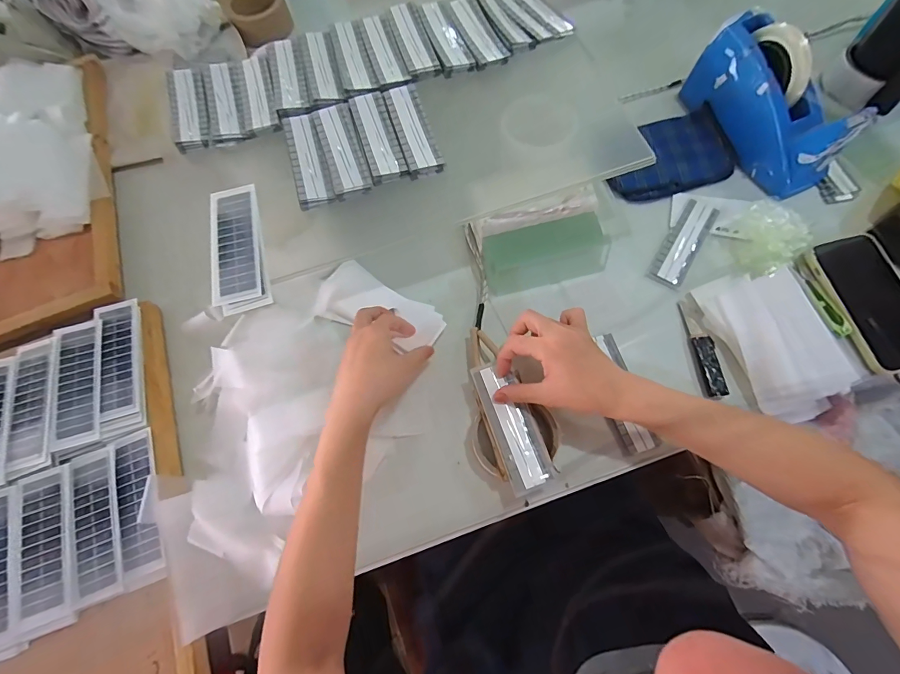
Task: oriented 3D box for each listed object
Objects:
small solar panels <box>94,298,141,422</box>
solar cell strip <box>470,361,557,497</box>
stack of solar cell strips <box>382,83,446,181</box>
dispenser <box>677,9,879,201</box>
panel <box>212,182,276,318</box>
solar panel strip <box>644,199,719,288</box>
[{"bbox_3d":[-0.383,0.023,0.471,0.046,0.016,0.141,-15,73,-3],"label":"small solar panels"},{"bbox_3d":[0.062,0.089,0.413,0.047,0.006,0.133,-22,70,-5],"label":"solar cell strip"},{"bbox_3d":[-0.043,-0.243,0.467,0.040,0.013,0.126,-18,71,-2],"label":"stack of solar cell strips"},{"bbox_3d":[0.397,-0.293,0.502,0.061,0.105,0.216,-28,74,-7],"label":"dispenser"},{"bbox_3d":[-0.231,-0.098,0.435,0.056,0.009,0.154,-16,71,-1],"label":"panel"},{"bbox_3d":[0.295,-0.119,0.506,0.040,0.008,0.130,33,76,11],"label":"solar panel strip"}]

